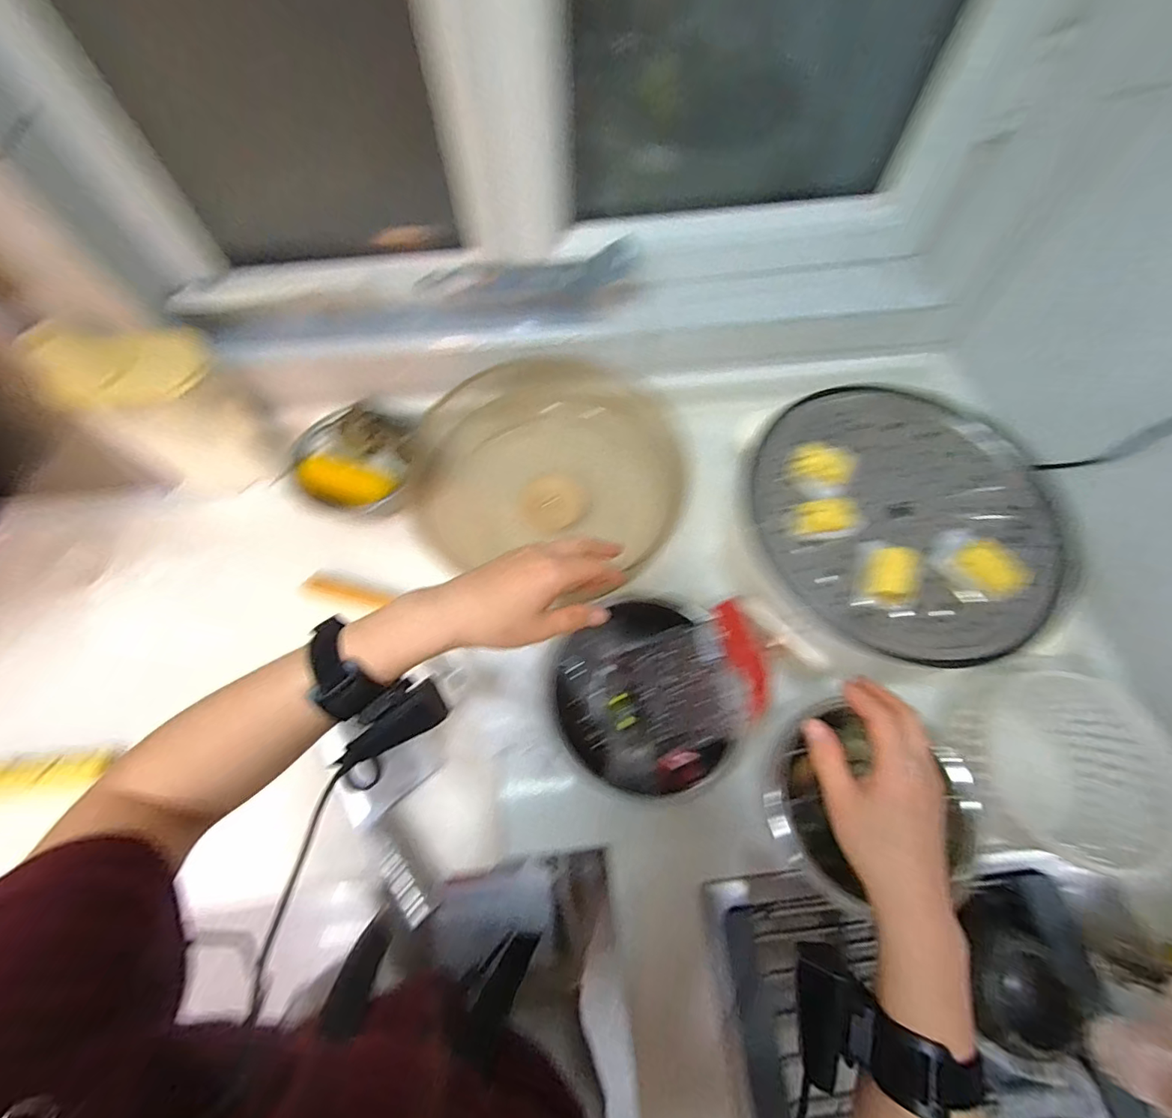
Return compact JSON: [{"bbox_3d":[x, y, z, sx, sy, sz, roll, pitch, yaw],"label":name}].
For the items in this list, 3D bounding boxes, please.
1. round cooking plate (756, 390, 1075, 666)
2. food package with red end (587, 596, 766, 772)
[{"bbox_3d":[0.360,-0.057,0.572,0.335,0.049,0.314,0,66,0],"label":"round cooking plate"},{"bbox_3d":[0.110,0.156,0.580,0.204,0.043,0.148,-27,77,12],"label":"food package with red end"}]

